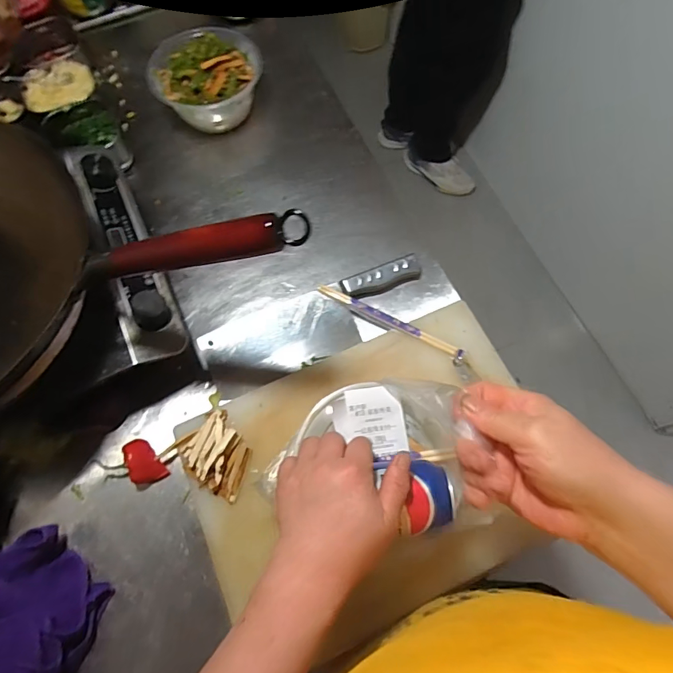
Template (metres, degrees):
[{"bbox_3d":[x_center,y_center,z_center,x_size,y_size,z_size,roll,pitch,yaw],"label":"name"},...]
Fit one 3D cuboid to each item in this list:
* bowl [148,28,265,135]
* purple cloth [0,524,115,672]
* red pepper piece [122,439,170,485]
[{"bbox_3d":[-0.195,-0.392,0.677,0.164,0.091,0.139,-16,70,-6],"label":"bowl"},{"bbox_3d":[-0.311,0.285,0.427,0.159,0.063,0.156,-25,71,-9],"label":"purple cloth"},{"bbox_3d":[-0.219,0.143,0.500,0.031,0.025,0.051,-38,73,-13],"label":"red pepper piece"}]

